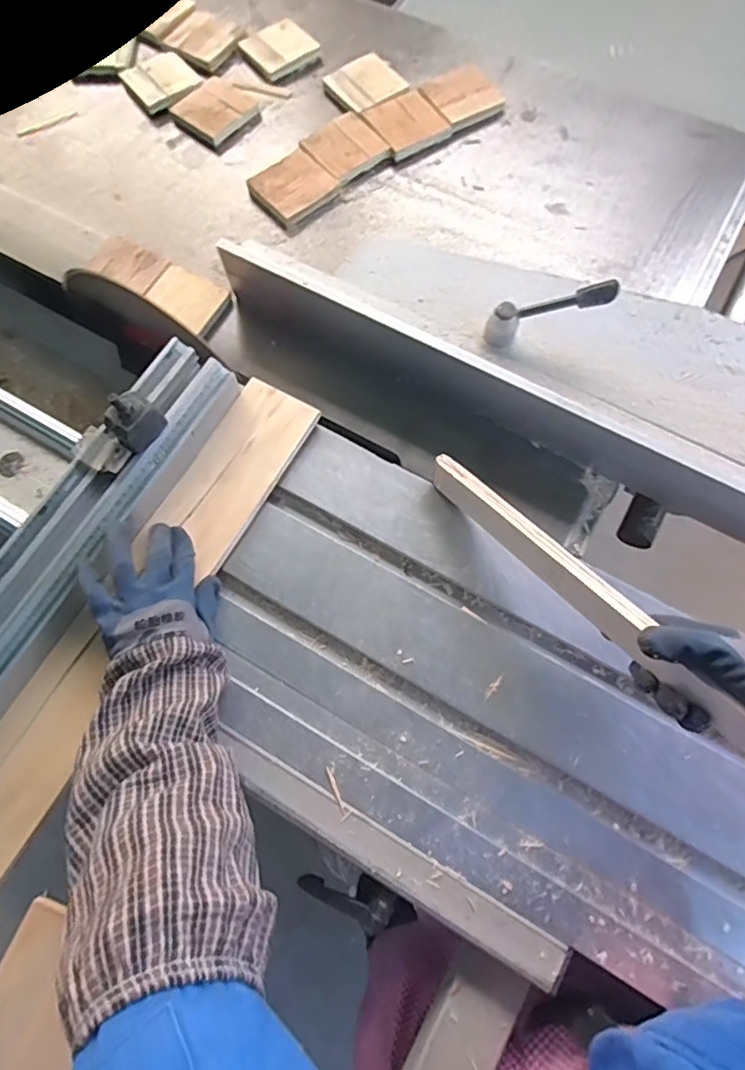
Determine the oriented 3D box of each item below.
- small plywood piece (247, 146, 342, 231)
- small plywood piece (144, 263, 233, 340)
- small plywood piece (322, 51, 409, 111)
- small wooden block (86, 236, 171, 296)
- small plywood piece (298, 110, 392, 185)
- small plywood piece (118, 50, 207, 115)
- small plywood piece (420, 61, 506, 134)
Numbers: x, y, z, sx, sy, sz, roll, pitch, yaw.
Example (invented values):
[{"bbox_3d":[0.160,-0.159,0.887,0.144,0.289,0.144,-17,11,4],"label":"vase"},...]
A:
[{"bbox_3d":[-0.105,-0.454,0.731,0.094,0.015,0.096,-39,75,-10],"label":"small plywood piece"},{"bbox_3d":[-0.225,-0.288,0.683,0.094,0.013,0.067,30,75,11],"label":"small plywood piece"},{"bbox_3d":[-0.010,-0.616,0.763,0.093,0.022,0.079,-35,75,-10],"label":"small plywood piece"},{"bbox_3d":[-0.302,-0.335,0.697,0.091,0.023,0.053,25,74,9],"label":"small wooden block"},{"bbox_3d":[-0.038,-0.515,0.744,0.087,0.020,0.098,-38,75,-10],"label":"small plywood piece"},{"bbox_3d":[-0.295,-0.634,0.775,0.089,0.010,0.094,-37,75,-10],"label":"small plywood piece"},{"bbox_3d":[0.122,-0.591,0.751,0.088,0.016,0.087,-31,74,-8],"label":"small plywood piece"}]

